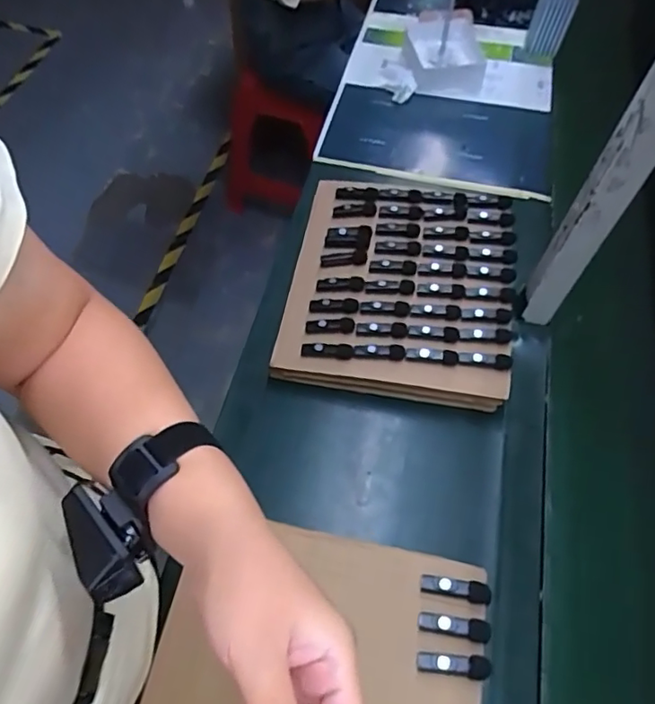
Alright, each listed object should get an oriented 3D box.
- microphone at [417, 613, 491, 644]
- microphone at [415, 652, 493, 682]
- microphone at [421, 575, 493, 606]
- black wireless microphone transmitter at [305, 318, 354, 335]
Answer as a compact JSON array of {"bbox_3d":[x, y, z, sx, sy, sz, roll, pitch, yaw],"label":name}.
[{"bbox_3d":[0.118,0.256,0.521,0.064,0.013,0.018,8,59,0],"label":"microphone"},{"bbox_3d":[0.114,0.283,0.506,0.065,0.011,0.019,9,59,1],"label":"microphone"},{"bbox_3d":[0.124,0.230,0.540,0.067,0.011,0.019,9,59,1],"label":"microphone"},{"bbox_3d":[0.003,-0.032,0.735,0.062,0.012,0.024,3,59,-3],"label":"black wireless microphone transmitter"}]

